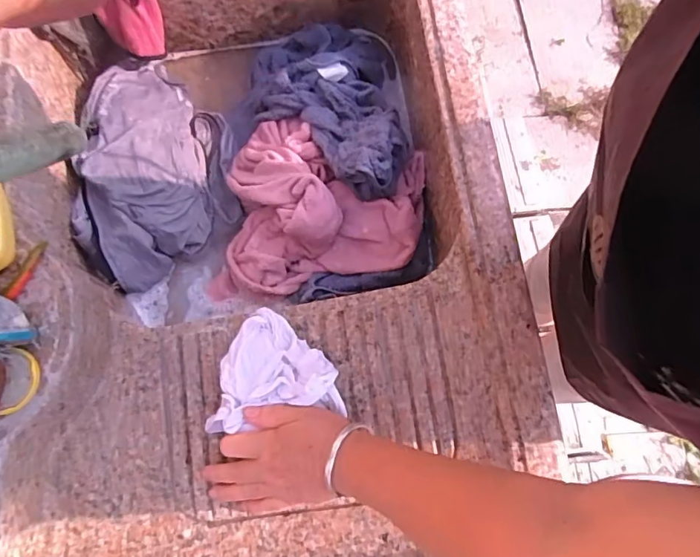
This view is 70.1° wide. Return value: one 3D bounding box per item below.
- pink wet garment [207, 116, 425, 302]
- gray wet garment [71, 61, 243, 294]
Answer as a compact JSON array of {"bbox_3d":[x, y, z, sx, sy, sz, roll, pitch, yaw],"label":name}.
[{"bbox_3d":[-0.038,-0.086,0.635,0.250,0.091,0.232,0,77,1],"label":"pink wet garment"},{"bbox_3d":[-0.250,-0.151,0.662,0.172,0.095,0.299,-12,77,-1],"label":"gray wet garment"}]

